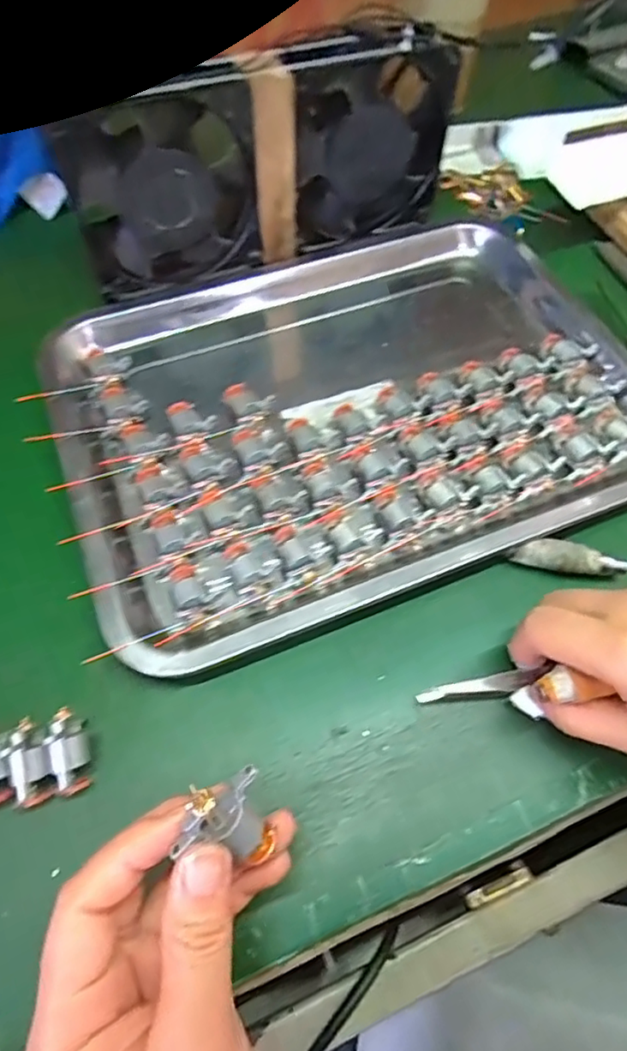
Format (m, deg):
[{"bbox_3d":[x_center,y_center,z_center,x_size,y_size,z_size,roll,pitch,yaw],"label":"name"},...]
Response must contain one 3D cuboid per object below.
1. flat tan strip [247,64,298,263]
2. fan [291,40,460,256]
[{"bbox_3d":[-0.025,-0.234,0.384,0.027,0.120,0.004,-14,60,-8],"label":"flat tan strip"},{"bbox_3d":[0.040,-0.266,0.406,0.119,0.109,0.033,-25,66,-17],"label":"fan"}]

